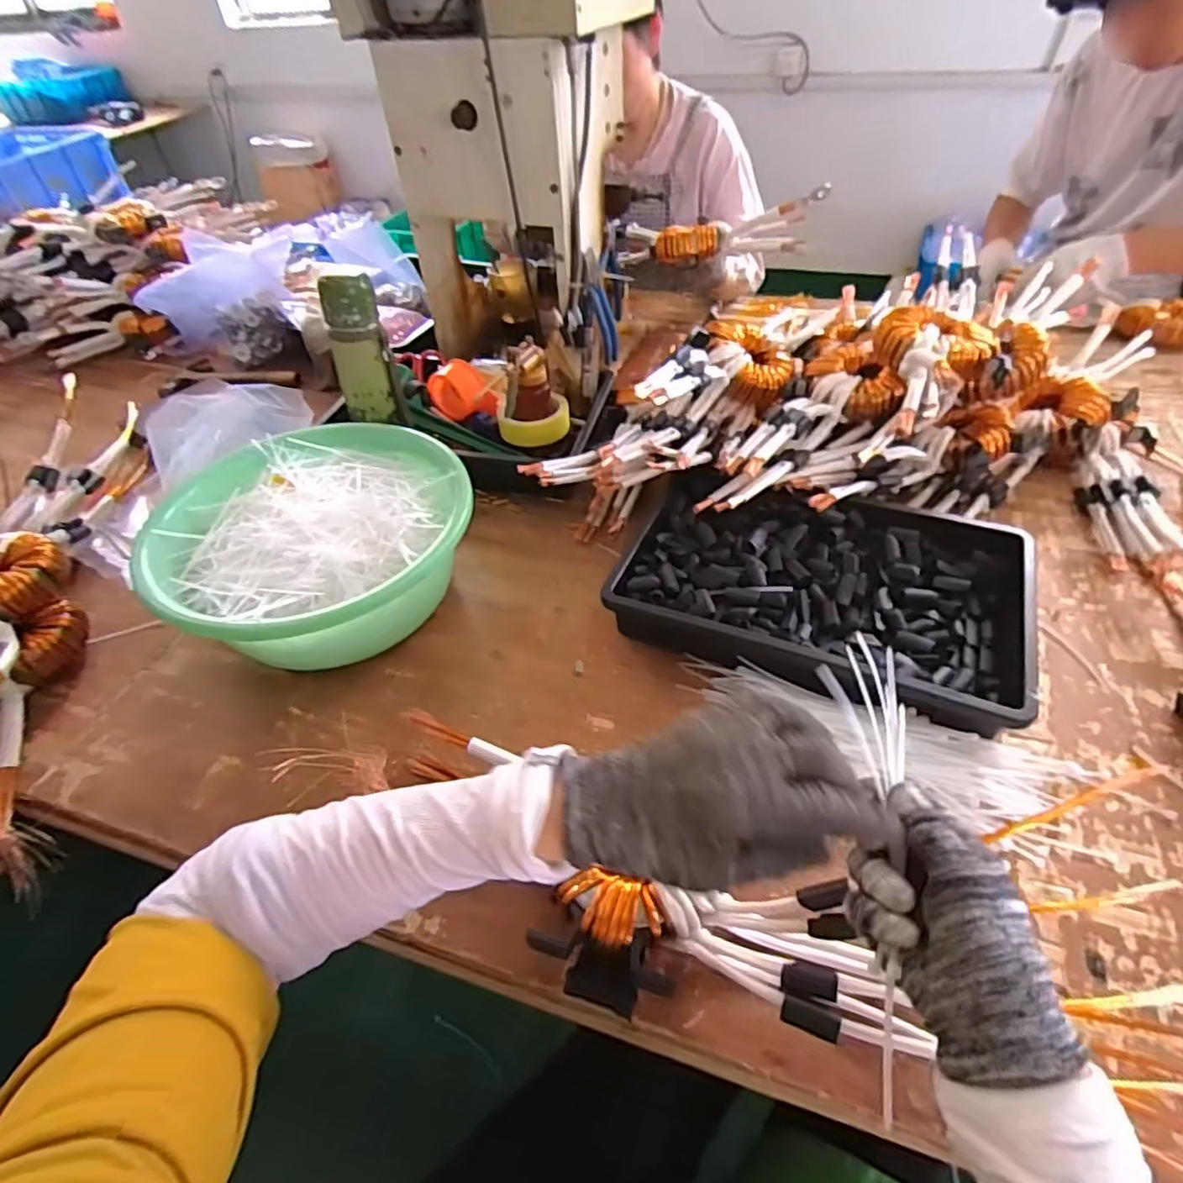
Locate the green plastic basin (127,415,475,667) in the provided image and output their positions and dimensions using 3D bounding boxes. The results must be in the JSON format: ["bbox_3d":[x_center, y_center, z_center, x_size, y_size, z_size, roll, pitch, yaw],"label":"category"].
[{"bbox_3d":[-0.283,-0.052,0.672,0.291,0.104,0.284,-3,46,3],"label":"green plastic basin"}]

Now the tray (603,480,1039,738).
[{"bbox_3d":[0.228,-0.009,0.650,0.370,0.063,0.255,15,49,20],"label":"tray"}]

